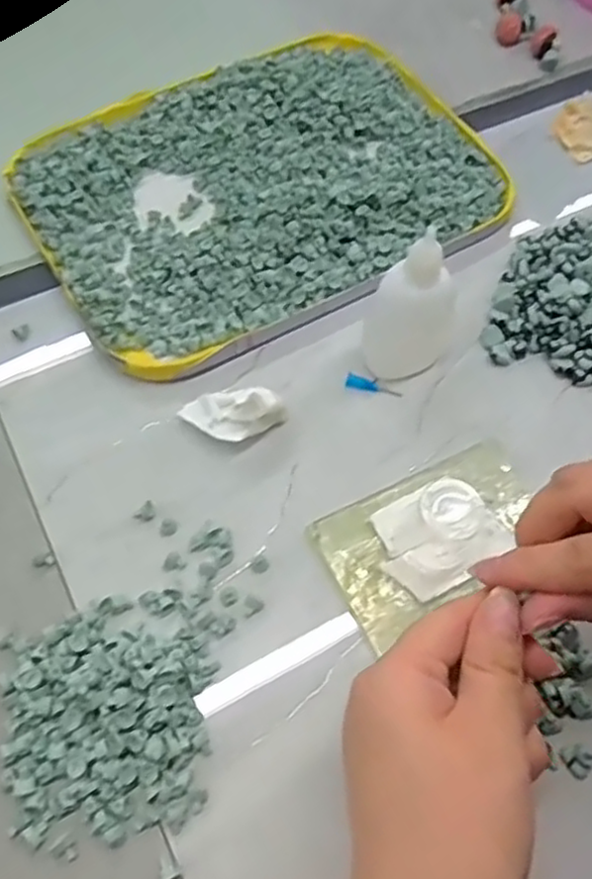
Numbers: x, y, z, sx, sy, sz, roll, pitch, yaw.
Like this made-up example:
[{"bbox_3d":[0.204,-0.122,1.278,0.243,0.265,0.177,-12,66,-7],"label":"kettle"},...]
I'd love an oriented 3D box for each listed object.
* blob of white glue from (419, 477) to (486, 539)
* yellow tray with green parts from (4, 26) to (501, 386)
[{"bbox_3d":[0.066,0.029,0.291,0.026,0.004,0.026,-32,67,-18],"label":"blob of white glue"},{"bbox_3d":[-0.020,-0.160,0.421,0.269,0.025,0.201,-28,66,-16],"label":"yellow tray with green parts"}]

